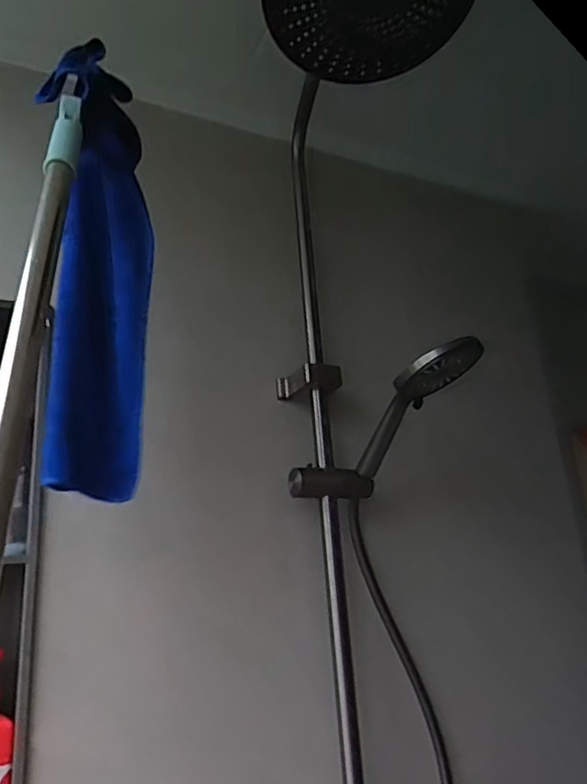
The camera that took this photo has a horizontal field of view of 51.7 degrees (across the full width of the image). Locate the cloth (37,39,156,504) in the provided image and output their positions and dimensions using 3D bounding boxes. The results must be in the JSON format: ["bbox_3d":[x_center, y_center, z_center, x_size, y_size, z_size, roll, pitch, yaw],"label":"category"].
[{"bbox_3d":[-0.195,-0.152,0.611,0.086,0.509,0.066,5,-21,-27],"label":"cloth"}]

